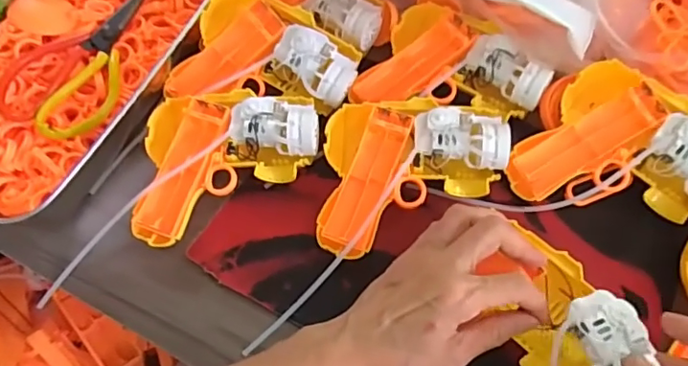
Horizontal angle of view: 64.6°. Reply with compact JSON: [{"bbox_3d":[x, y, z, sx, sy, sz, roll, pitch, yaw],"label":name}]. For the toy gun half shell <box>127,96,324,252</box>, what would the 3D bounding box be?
[{"bbox_3d":[-0.088,-0.016,0.411,0.135,0.031,0.113,-2,64,3],"label":"toy gun half shell"}]

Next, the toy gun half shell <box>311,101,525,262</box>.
[{"bbox_3d":[0.053,-0.011,0.401,0.140,0.033,0.117,-4,64,1],"label":"toy gun half shell"}]

